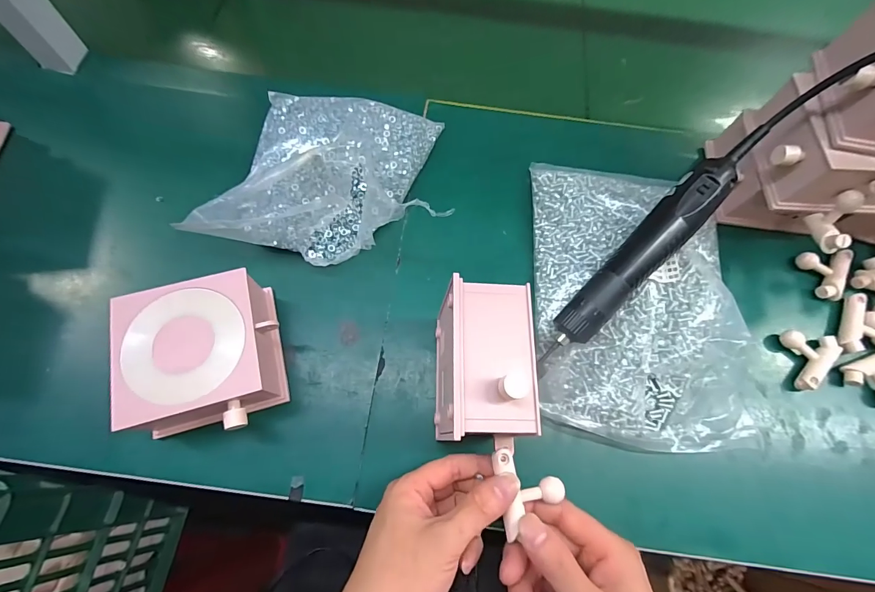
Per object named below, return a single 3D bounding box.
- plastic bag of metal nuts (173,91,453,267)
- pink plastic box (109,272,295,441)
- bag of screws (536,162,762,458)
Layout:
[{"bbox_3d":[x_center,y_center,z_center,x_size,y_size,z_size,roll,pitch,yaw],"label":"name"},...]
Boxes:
[{"bbox_3d":[-0.107,-0.125,0.382,0.191,0.069,0.188,10,71,1],"label":"plastic bag of metal nuts"},{"bbox_3d":[-0.187,0.051,0.317,0.110,0.064,0.118,-15,71,-8],"label":"pink plastic box"},{"bbox_3d":[0.192,-0.006,0.362,0.191,0.045,0.273,4,71,-1],"label":"bag of screws"}]

